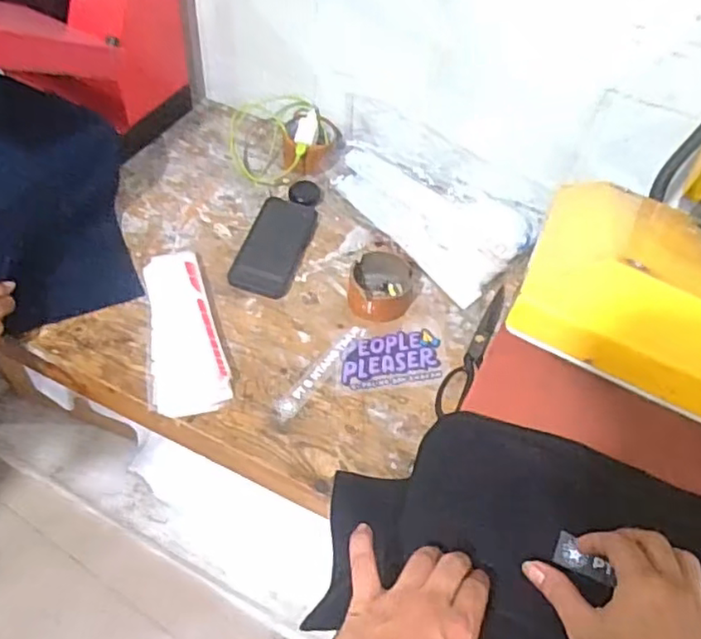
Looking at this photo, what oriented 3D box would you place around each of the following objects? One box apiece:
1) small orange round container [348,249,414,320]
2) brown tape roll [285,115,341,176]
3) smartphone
[{"bbox_3d":[0.041,-0.045,0.850,0.087,0.049,0.077,8,53,0],"label":"small orange round container"},{"bbox_3d":[-0.068,-0.273,0.997,0.086,0.043,0.091,3,53,-4],"label":"brown tape roll"},{"bbox_3d":[-0.105,-0.107,0.904,0.083,0.017,0.165,16,53,6],"label":"smartphone"}]

